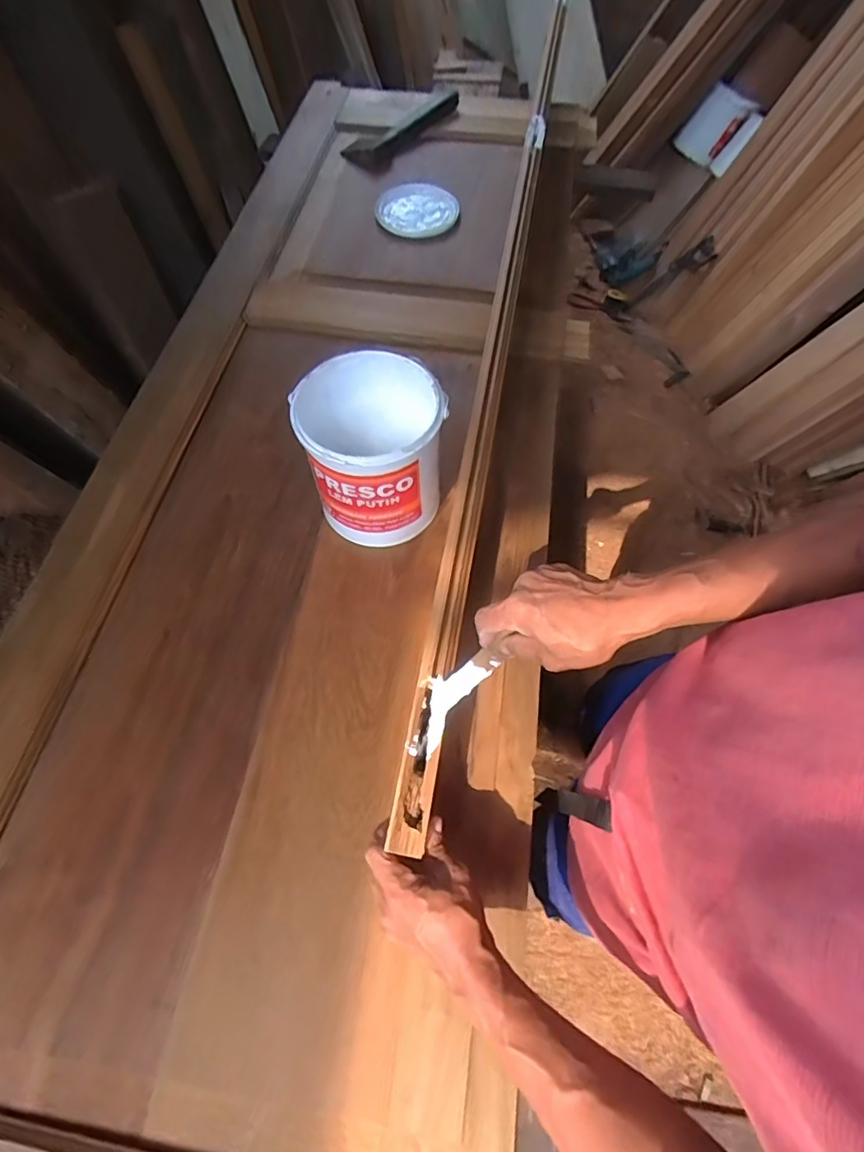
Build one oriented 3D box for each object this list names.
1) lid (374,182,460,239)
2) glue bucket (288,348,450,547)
[{"bbox_3d":[-0.039,-0.782,1.119,0.178,0.014,0.178,1,64,-1],"label":"lid"},{"bbox_3d":[-0.076,-0.162,0.711,0.172,0.190,0.169,1,64,-1],"label":"glue bucket"}]

